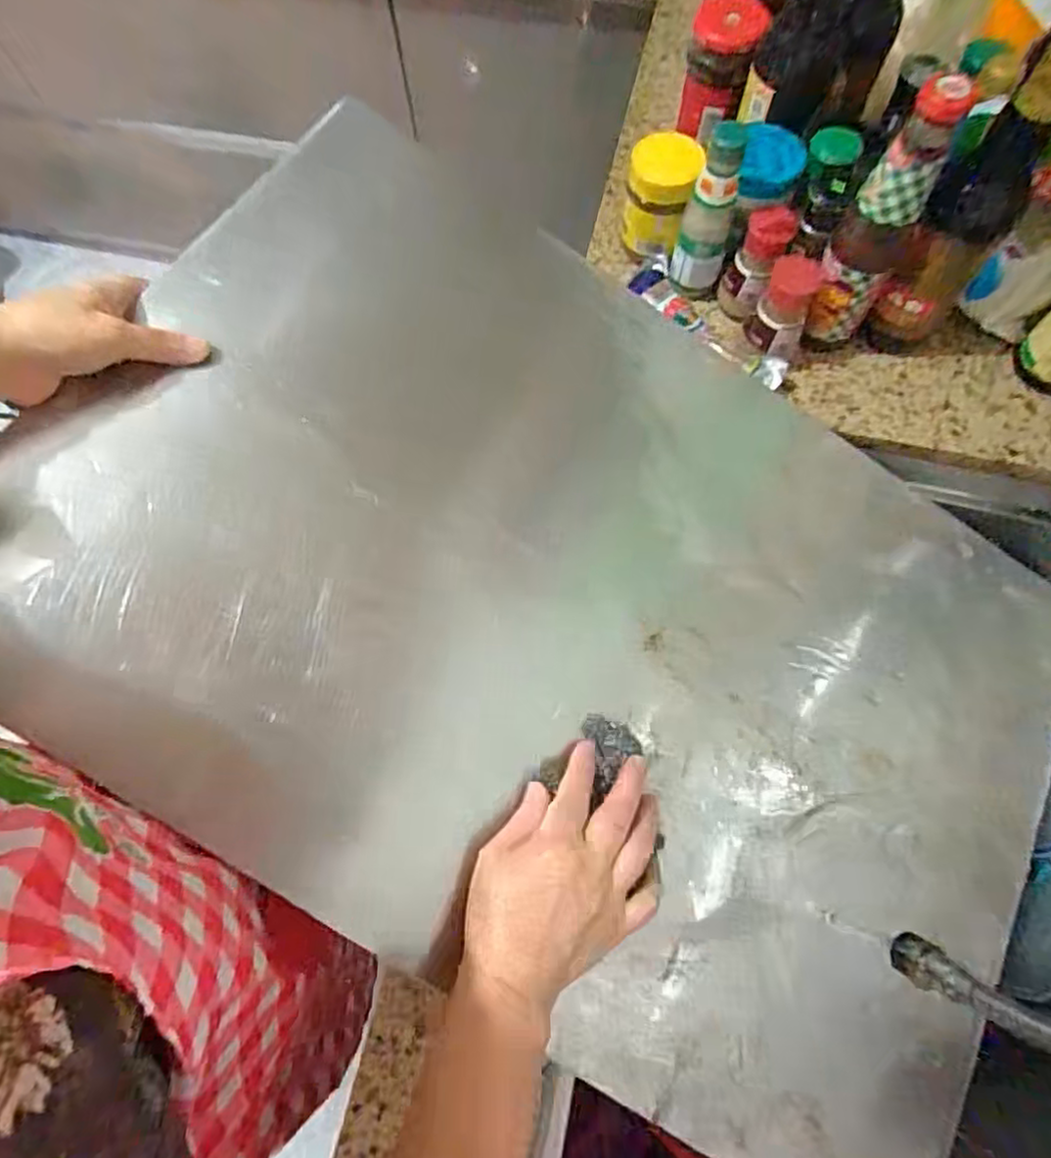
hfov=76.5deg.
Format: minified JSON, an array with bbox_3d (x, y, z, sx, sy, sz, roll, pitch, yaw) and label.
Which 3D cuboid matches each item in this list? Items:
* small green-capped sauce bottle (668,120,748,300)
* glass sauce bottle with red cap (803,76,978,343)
[{"bbox_3d":[0.154,-0.306,0.560,0.041,0.128,0.050,16,71,7],"label":"small green-capped sauce bottle"},{"bbox_3d":[0.259,-0.255,0.498,0.048,0.195,0.043,30,73,11],"label":"glass sauce bottle with red cap"}]

